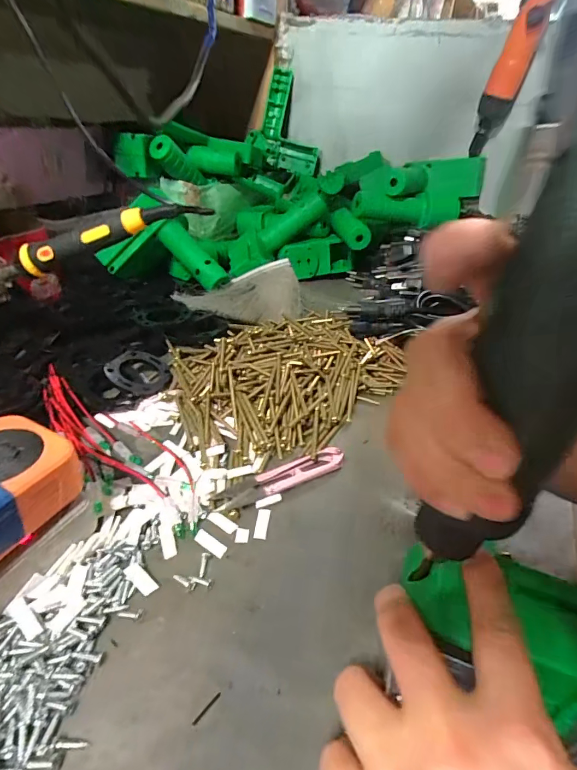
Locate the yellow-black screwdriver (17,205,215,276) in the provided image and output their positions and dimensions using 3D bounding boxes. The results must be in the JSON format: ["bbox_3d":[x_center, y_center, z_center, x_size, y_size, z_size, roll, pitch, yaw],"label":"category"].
[{"bbox_3d":[-0.134,-0.117,0.298,0.144,0.026,0.028,-13,37,11],"label":"yellow-black screwdriver"}]

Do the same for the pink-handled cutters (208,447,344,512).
[{"bbox_3d":[-0.005,0.066,0.284,0.101,0.007,0.024,-14,40,-24],"label":"pink-handled cutters"}]

